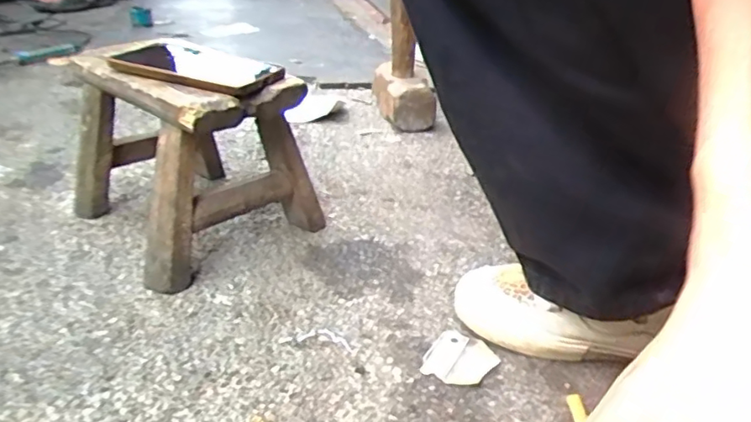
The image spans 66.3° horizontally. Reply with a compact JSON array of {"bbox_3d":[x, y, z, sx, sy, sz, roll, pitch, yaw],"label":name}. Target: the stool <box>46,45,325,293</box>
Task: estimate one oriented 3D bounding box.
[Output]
[{"bbox_3d":[-0.229,-0.064,0.675,0.297,0.210,0.206,23,32,33],"label":"stool"}]

